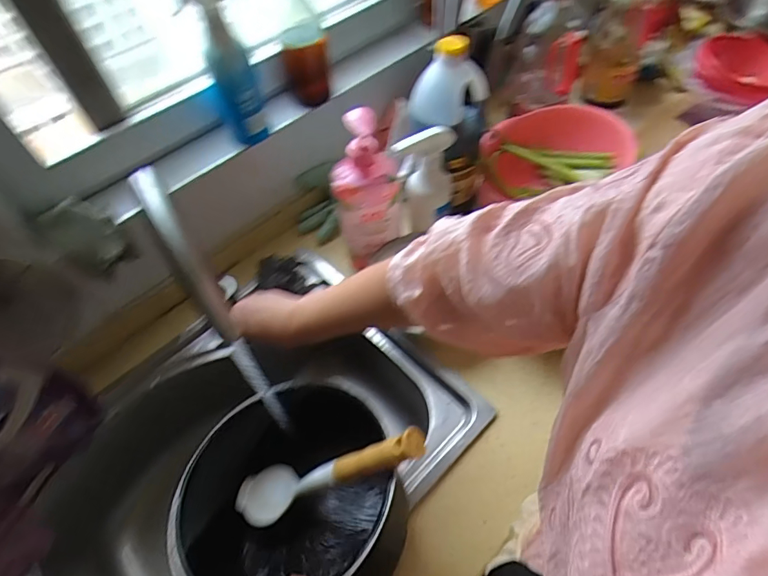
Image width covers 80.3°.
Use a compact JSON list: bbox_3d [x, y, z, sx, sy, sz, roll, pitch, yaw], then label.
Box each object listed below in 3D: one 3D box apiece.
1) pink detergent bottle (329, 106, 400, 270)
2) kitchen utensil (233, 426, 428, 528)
[{"bbox_3d":[-0.030,-0.138,0.664,0.094,0.251,0.063,-19,55,-9],"label":"pink detergent bottle"},{"bbox_3d":[-0.068,0.200,0.486,0.279,0.029,0.059,-32,45,33],"label":"kitchen utensil"}]

